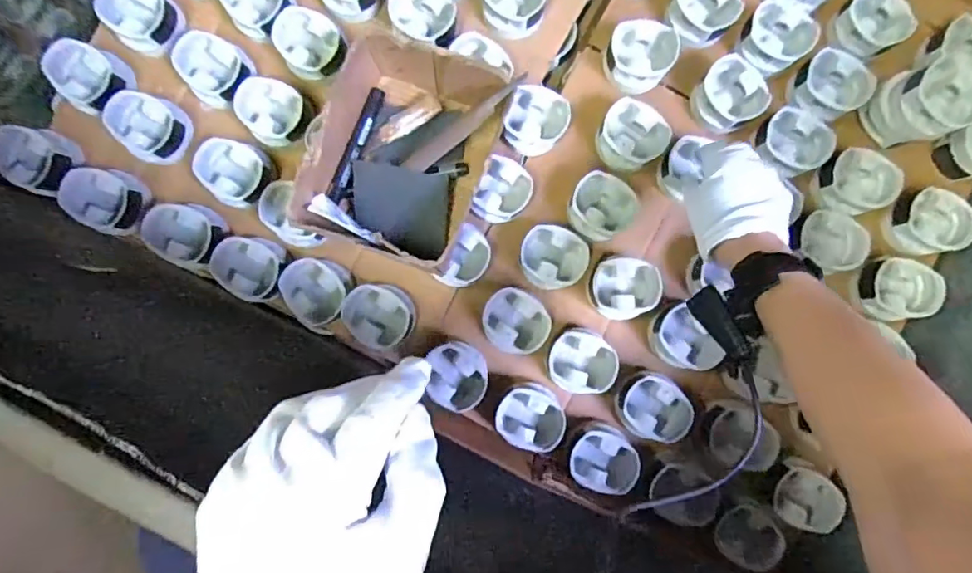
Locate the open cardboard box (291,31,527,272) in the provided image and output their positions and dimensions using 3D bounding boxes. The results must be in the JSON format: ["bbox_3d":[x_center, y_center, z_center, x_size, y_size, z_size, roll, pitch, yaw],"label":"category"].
[{"bbox_3d":[-0.087,-0.134,0.585,0.160,0.107,0.208,22,88,1],"label":"open cardboard box"}]

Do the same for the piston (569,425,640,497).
[{"bbox_3d":[0.134,0.195,0.625,0.070,0.047,0.071,-5,88,0],"label":"piston"}]

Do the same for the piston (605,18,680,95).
[{"bbox_3d":[0.180,-0.272,0.649,0.075,0.038,0.087,31,88,1],"label":"piston"}]

